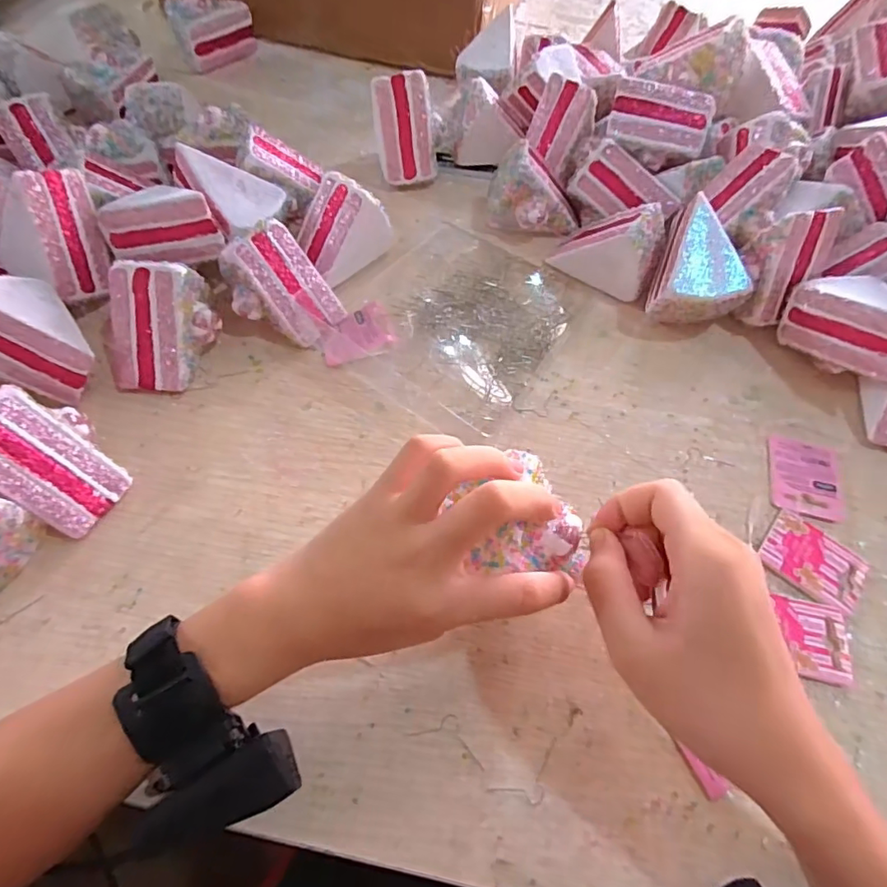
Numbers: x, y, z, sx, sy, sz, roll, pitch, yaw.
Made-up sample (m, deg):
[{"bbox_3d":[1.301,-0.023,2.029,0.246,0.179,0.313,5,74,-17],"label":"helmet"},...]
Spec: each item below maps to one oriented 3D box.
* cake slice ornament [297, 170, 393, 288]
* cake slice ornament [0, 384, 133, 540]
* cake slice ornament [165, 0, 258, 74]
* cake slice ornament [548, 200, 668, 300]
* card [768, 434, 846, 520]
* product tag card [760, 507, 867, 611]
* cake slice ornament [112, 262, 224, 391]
[{"bbox_3d":[-0.087,-0.174,0.424,0.055,0.060,0.075,38,64,18],"label":"cake slice ornament"},{"bbox_3d":[-0.234,0.009,0.311,0.071,0.065,0.058,27,61,12],"label":"cake slice ornament"},{"bbox_3d":[-0.268,-0.481,0.600,0.046,0.066,0.093,37,64,17],"label":"cake slice ornament"},{"bbox_3d":[0.139,-0.167,0.435,0.085,0.063,0.053,32,62,15],"label":"cake slice ornament"},{"bbox_3d":[0.253,0.023,0.362,0.046,0.004,0.059,12,58,10],"label":"card"},{"bbox_3d":[0.236,0.073,0.329,0.058,0.004,0.044,39,64,18],"label":"product tag card"},{"bbox_3d":[-0.200,-0.083,0.367,0.063,0.063,0.073,6,59,0],"label":"cake slice ornament"}]

